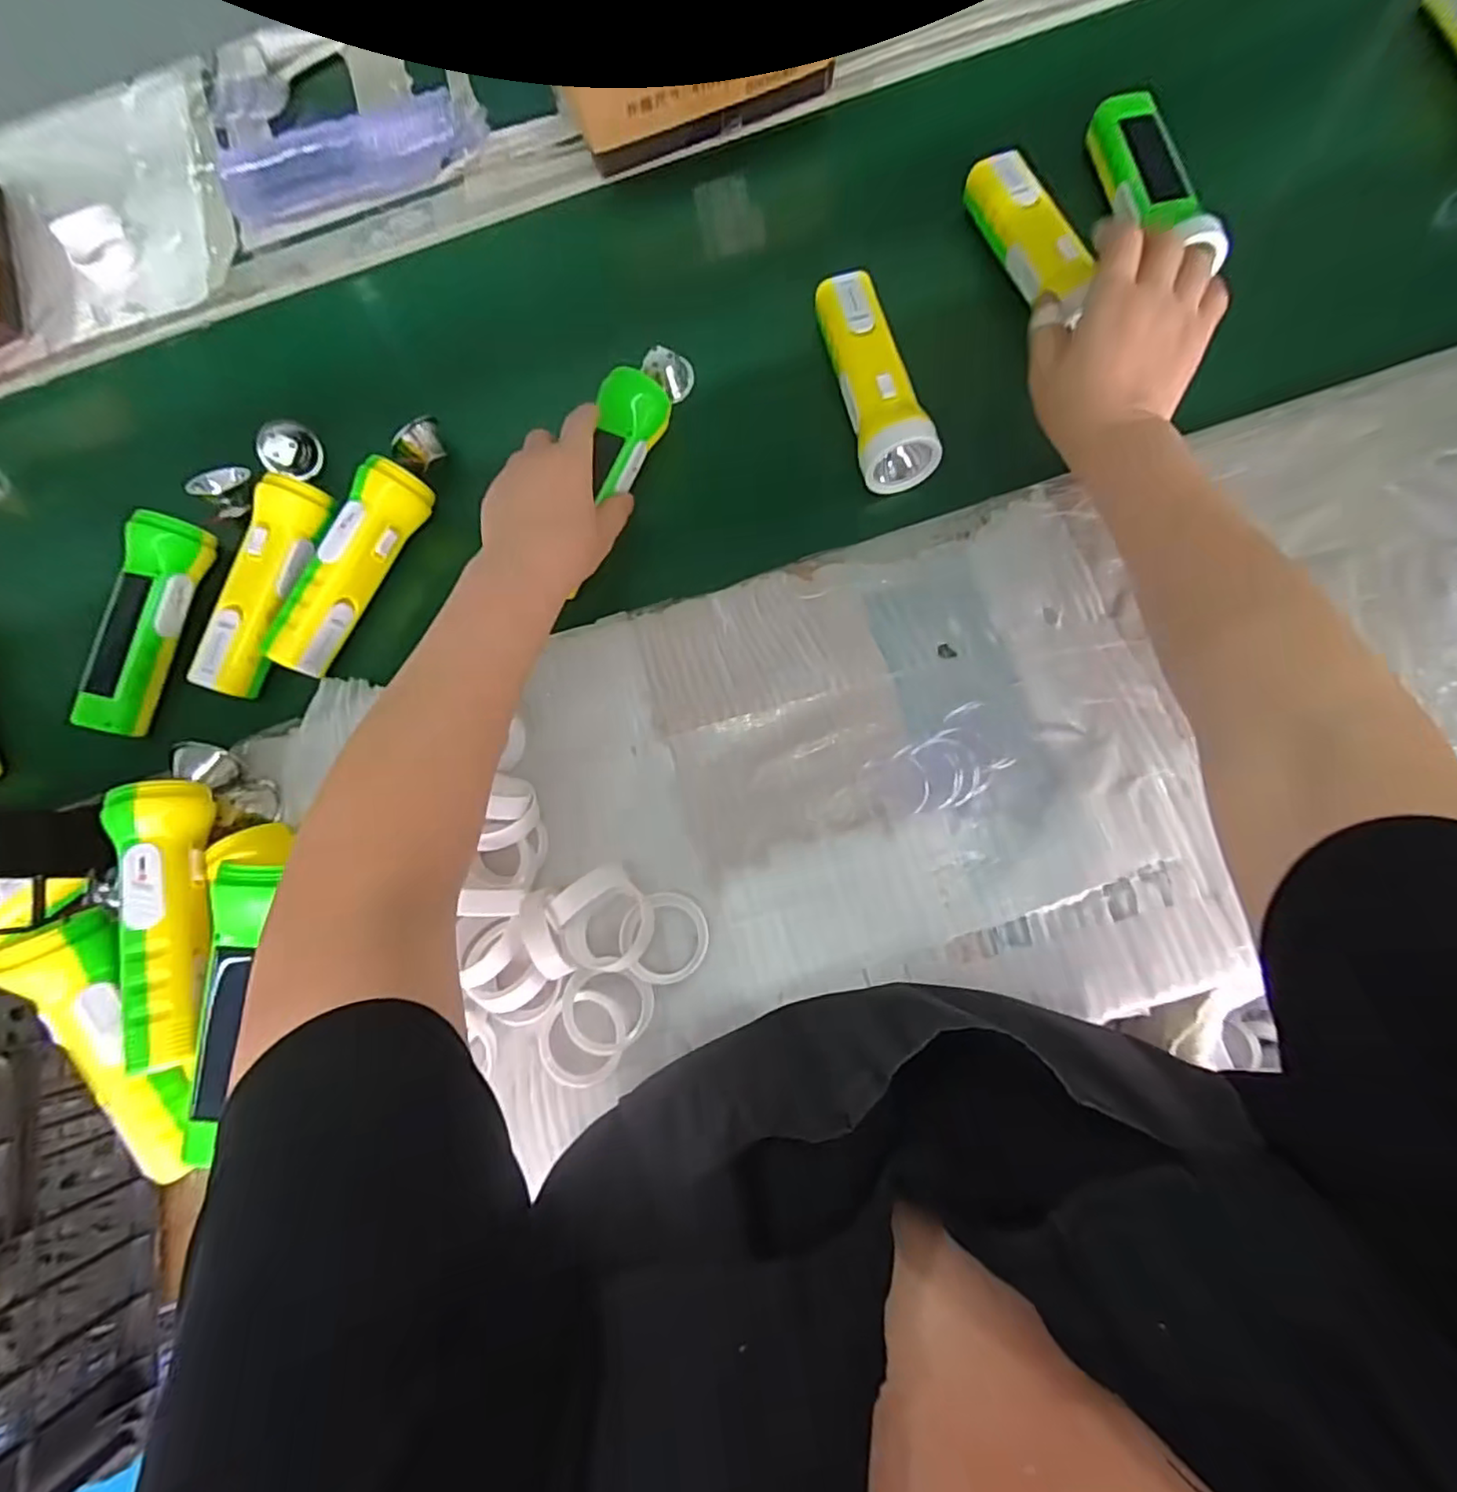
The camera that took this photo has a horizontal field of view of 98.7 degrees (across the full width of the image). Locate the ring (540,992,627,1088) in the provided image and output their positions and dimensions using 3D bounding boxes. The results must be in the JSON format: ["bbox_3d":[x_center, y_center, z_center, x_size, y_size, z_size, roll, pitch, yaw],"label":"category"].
[{"bbox_3d":[-0.090,0.181,0.385,0.052,0.013,0.051,-1,78,5],"label":"ring"}]

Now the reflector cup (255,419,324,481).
[{"bbox_3d":[-0.339,-0.228,0.484,0.019,0.047,0.041,22,119,15],"label":"reflector cup"}]

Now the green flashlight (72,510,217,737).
[{"bbox_3d":[-0.439,-0.091,0.466,0.053,0.049,0.161,16,80,8],"label":"green flashlight"}]

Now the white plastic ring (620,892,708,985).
[{"bbox_3d":[-0.040,0.120,0.393,0.054,0.009,0.054,3,74,-11],"label":"white plastic ring"}]

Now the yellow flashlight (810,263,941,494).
[{"bbox_3d":[0.101,-0.257,0.446,0.048,0.041,0.157,-17,77,2],"label":"yellow flashlight"}]

